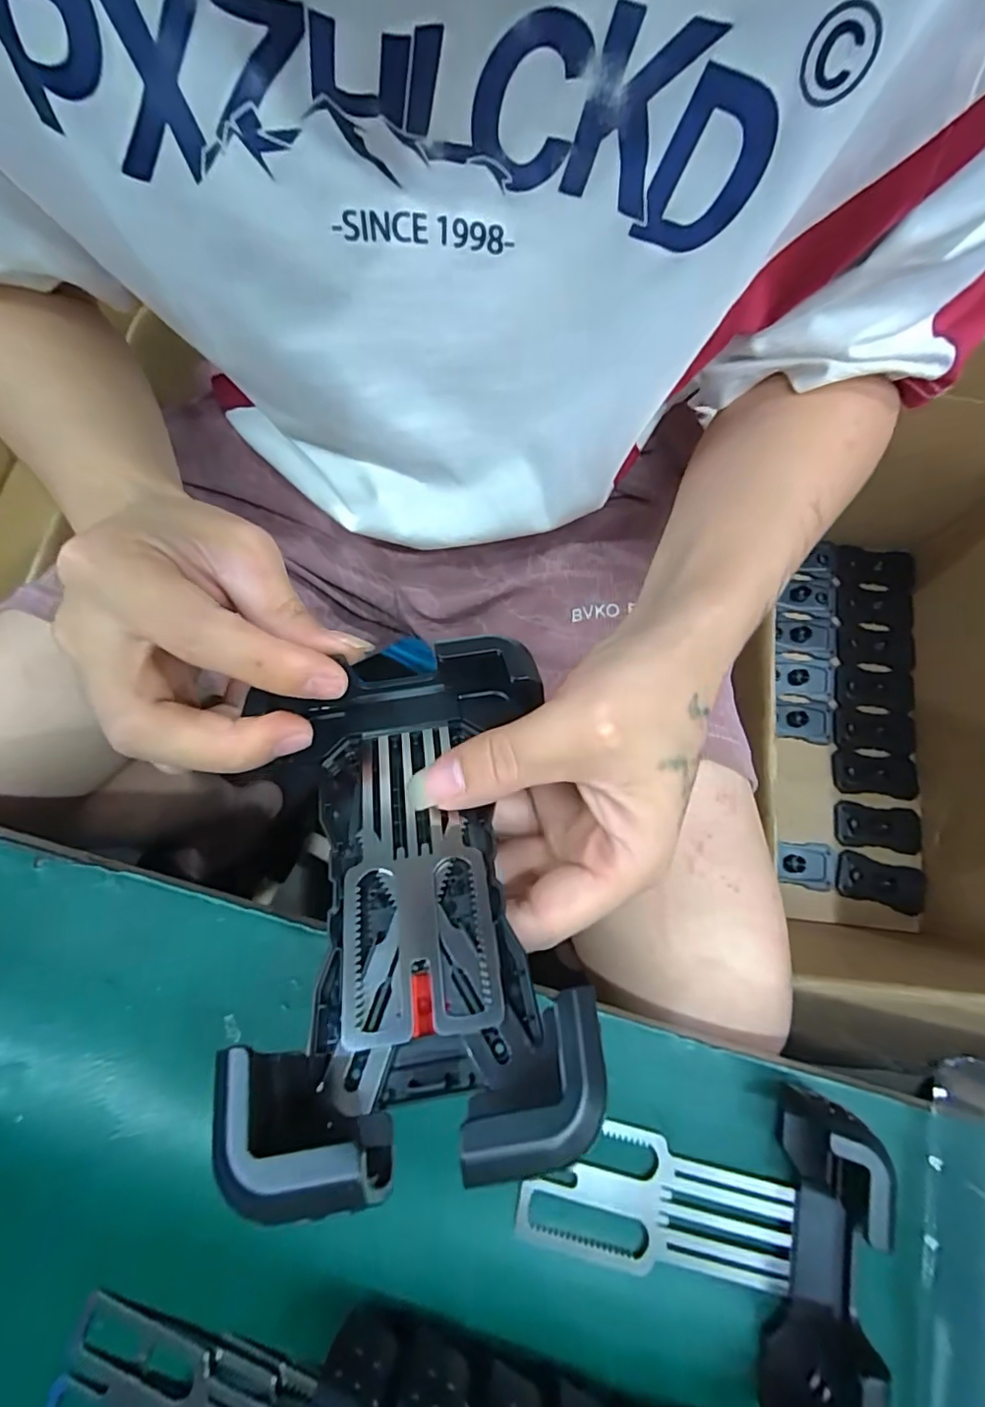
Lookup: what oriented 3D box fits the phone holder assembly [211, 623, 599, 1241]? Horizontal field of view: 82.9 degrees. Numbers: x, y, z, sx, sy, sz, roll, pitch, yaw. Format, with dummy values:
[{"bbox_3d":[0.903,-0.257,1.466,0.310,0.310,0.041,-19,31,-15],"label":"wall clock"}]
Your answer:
[{"bbox_3d":[-0.022,0.044,0.161,0.079,0.038,0.145,-4,52,-2],"label":"phone holder assembly"}]

